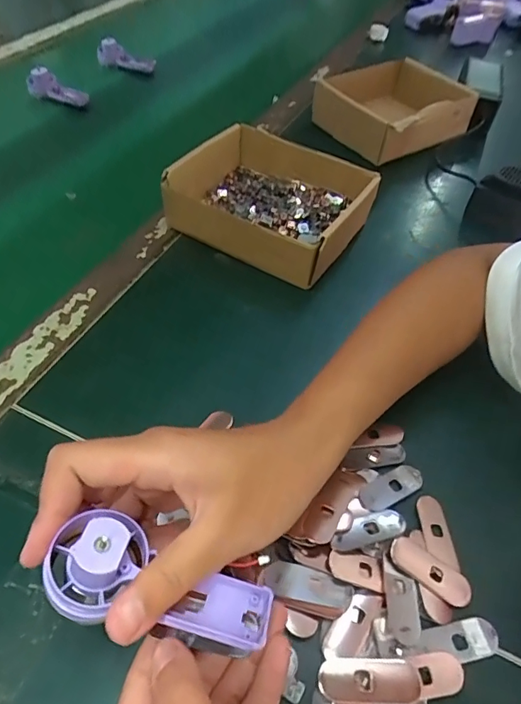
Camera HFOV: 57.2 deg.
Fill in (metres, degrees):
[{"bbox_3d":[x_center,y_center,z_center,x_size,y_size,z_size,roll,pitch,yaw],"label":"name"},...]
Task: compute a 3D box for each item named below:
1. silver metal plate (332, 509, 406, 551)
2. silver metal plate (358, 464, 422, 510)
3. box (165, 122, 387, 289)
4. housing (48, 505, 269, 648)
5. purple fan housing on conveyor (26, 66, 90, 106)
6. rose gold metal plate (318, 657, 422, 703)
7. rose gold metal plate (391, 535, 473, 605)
[{"bbox_3d":[0.065,0.105,0.285,0.049,0.005,0.017,-10,44,-18],"label":"silver metal plate"},{"bbox_3d":[0.085,0.087,0.311,0.048,0.006,0.020,-21,55,-20],"label":"silver metal plate"},{"bbox_3d":[0.007,-0.151,0.471,0.179,0.054,0.147,26,54,16],"label":"box"},{"bbox_3d":[-0.038,0.093,0.190,0.090,0.015,0.038,28,50,-14],"label":"housing"},{"bbox_3d":[-0.271,-0.351,0.633,0.094,0.030,0.030,31,55,19],"label":"purple fan housing on conveyor"},{"bbox_3d":[0.055,0.165,0.242,0.050,0.004,0.019,2,64,2],"label":"rose gold metal plate"},{"bbox_3d":[0.099,0.127,0.278,0.048,0.004,0.018,32,62,16],"label":"rose gold metal plate"}]

